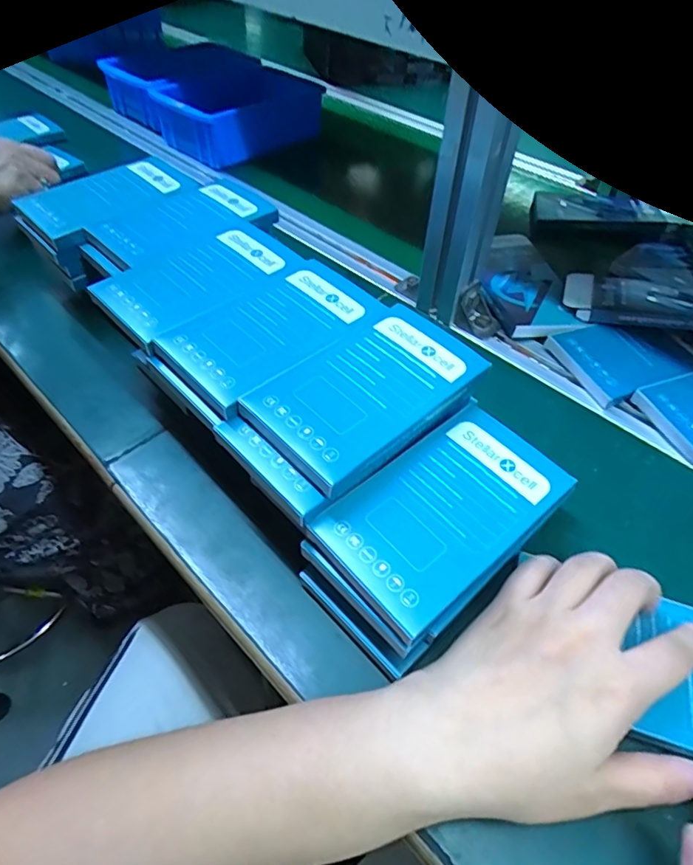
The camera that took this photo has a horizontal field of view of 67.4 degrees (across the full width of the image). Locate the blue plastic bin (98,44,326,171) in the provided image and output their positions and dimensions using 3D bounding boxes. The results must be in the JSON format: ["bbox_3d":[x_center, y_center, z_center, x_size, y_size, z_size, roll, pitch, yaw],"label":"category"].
[{"bbox_3d":[-0.192,-0.476,0.747,0.204,0.074,0.278,-34,57,-27],"label":"blue plastic bin"}]

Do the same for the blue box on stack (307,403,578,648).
[{"bbox_3d":[0.057,0.041,0.287,0.135,0.013,0.077,-33,56,-26],"label":"blue box on stack"}]

